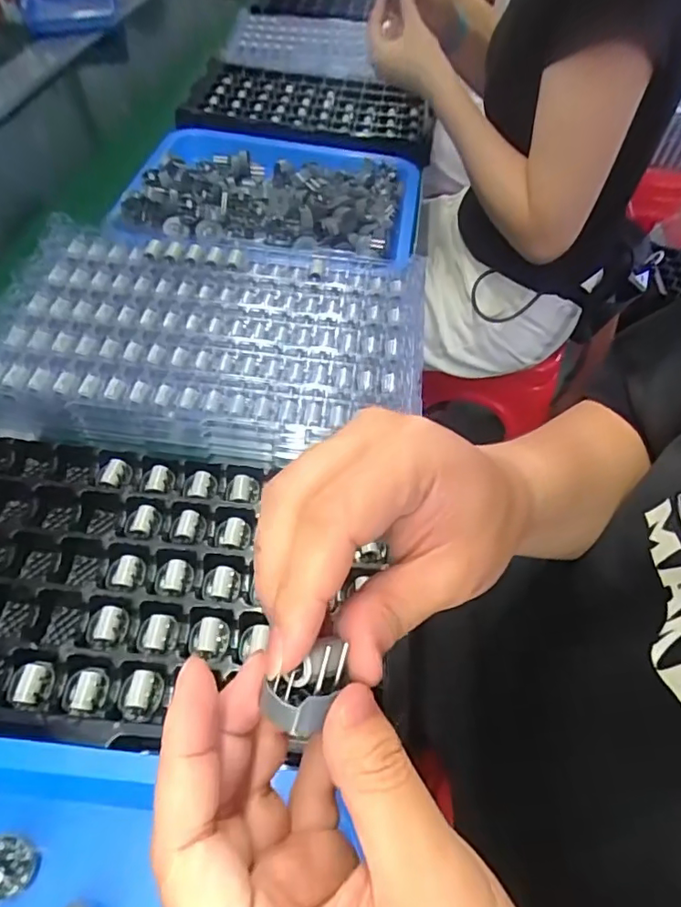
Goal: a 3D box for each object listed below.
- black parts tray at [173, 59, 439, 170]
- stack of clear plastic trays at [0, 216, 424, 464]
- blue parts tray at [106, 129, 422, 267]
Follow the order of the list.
[{"bbox_3d":[-0.043,-0.506,0.804,0.359,0.040,0.256,7,54,3],"label":"black parts tray"},{"bbox_3d":[-0.114,-0.107,0.475,0.360,0.042,0.238,5,54,2],"label":"stack of clear plastic trays"},{"bbox_3d":[-0.076,-0.309,0.628,0.318,0.064,0.308,8,54,3],"label":"blue parts tray"}]

